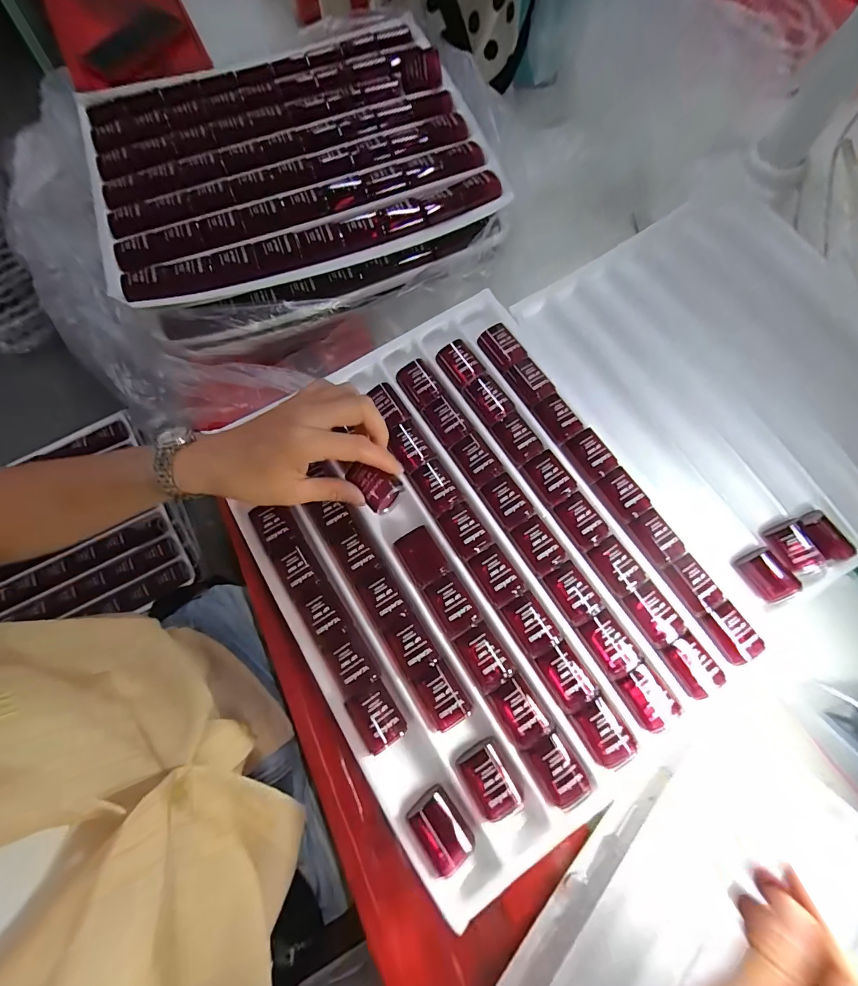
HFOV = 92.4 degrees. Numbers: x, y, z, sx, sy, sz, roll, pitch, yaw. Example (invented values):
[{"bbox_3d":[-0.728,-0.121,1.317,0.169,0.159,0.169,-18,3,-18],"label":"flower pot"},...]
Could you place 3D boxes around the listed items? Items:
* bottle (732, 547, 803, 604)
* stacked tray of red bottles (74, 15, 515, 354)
[{"bbox_3d":[0.306,0.074,0.368,0.032,0.035,0.053,-33,76,-10],"label":"bottle"},{"bbox_3d":[-0.145,-0.344,0.448,0.383,0.069,0.306,-18,74,-5],"label":"stacked tray of red bottles"}]

